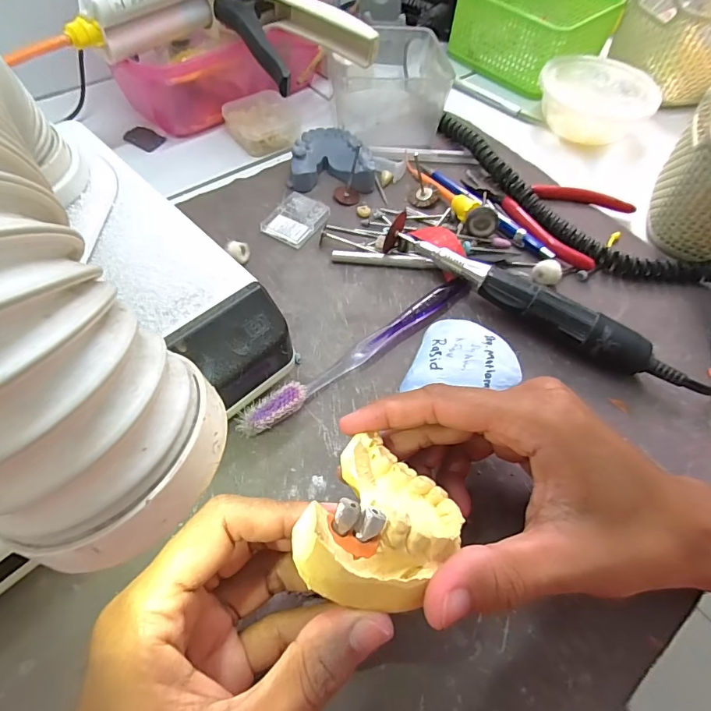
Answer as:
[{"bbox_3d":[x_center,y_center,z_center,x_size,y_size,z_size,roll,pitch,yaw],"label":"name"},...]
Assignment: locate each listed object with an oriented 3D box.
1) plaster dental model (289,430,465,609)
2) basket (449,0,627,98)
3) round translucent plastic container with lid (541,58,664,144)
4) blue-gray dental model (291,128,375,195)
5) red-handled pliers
[{"bbox_3d":[0.010,0.058,0.162,0.049,0.027,0.071,34,27,3],"label":"plaster dental model"},{"bbox_3d":[0.188,-0.347,0.473,0.132,0.060,0.123,-35,67,-22],"label":"basket"},{"bbox_3d":[0.219,-0.241,0.422,0.099,0.044,0.084,2,59,-3],"label":"round translucent plastic container with lid"},{"bbox_3d":[-0.016,-0.159,0.360,0.064,0.024,0.055,6,59,-1],"label":"blue-gray dental model"},{"bbox_3d":[0.150,-0.122,0.358,0.118,0.012,0.093,34,62,16],"label":"red-handled pliers"}]

